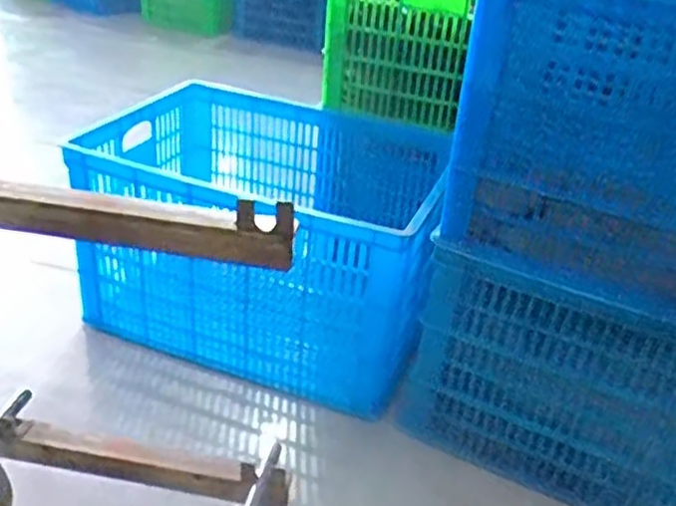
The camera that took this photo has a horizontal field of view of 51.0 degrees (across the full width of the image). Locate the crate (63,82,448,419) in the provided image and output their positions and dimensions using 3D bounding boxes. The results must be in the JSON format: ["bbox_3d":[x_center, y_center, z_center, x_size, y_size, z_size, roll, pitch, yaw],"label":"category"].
[{"bbox_3d":[-0.114,-0.041,1.468,0.720,0.414,0.546,17,32,18],"label":"crate"}]

